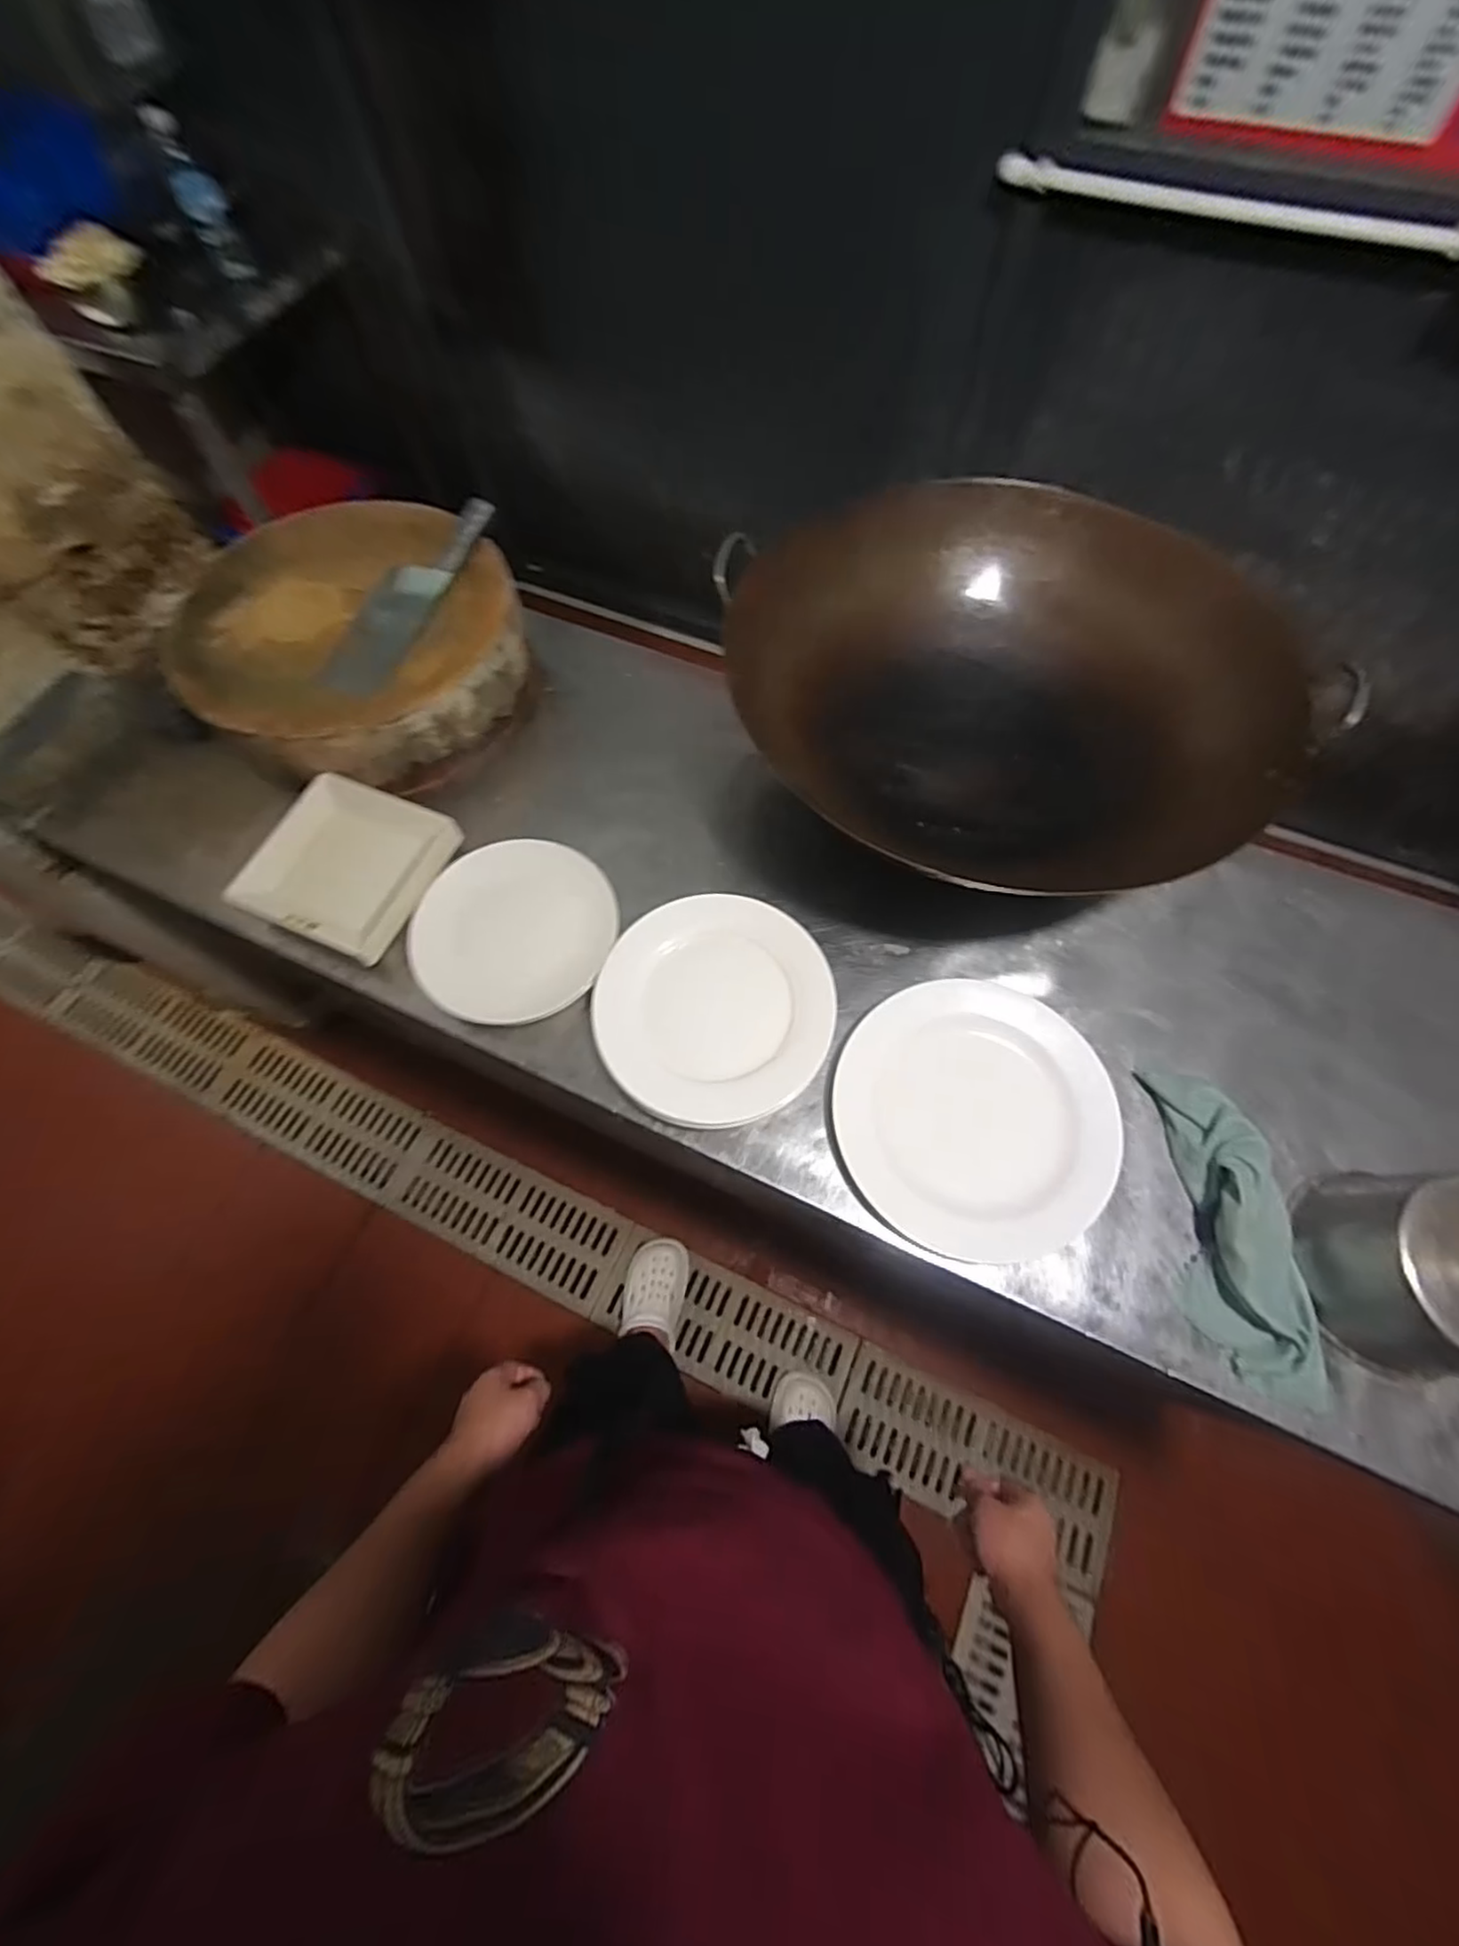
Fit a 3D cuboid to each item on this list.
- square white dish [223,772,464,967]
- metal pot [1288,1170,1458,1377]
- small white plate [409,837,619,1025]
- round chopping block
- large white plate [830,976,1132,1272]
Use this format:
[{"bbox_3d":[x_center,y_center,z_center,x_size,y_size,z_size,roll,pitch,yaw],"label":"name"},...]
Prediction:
[{"bbox_3d":[-0.446,-0.130,0.776,0.211,0.032,0.191,21,69,10],"label":"square white dish"},{"bbox_3d":[0.610,0.254,0.572,0.138,0.111,0.164,7,67,4],"label":"metal pot"},{"bbox_3d":[-0.237,-0.049,0.743,0.217,0.013,0.200,1,78,-4],"label":"small white plate"},{"bbox_3d":[-0.480,-0.423,0.889,0.397,0.132,0.397,-1,67,1],"label":"round chopping block"},{"bbox_3d":[0.245,0.141,0.671,0.266,0.042,0.258,-1,67,1],"label":"large white plate"}]

